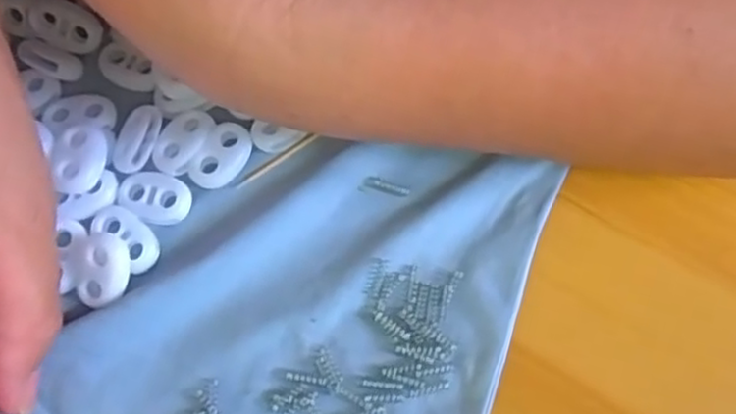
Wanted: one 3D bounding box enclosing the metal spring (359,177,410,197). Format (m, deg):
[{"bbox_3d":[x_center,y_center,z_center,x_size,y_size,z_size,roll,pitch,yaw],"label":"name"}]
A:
[{"bbox_3d":[0.005,-0.007,0.218,0.015,0.004,0.004,12,71,3],"label":"metal spring"}]

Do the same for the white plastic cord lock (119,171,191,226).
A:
[{"bbox_3d":[-0.064,-0.003,0.214,0.021,0.005,0.014,10,73,3],"label":"white plastic cord lock"}]

